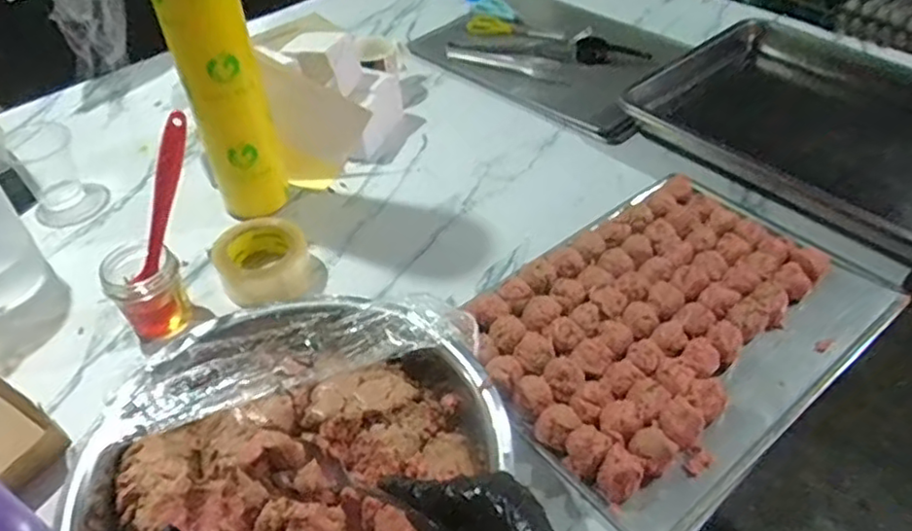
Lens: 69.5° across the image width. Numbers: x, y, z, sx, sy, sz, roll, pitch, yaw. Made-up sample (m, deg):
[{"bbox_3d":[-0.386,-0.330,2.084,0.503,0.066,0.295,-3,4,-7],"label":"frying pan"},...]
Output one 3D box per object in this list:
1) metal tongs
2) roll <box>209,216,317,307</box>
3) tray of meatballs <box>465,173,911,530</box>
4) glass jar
[{"bbox_3d":[0.101,-0.377,1.186,0.241,0.031,0.082,23,50,25],"label":"metal tongs"},{"bbox_3d":[-0.235,-0.013,0.809,0.114,0.053,0.125,-2,44,2],"label":"roll"},{"bbox_3d":[0.246,0.055,0.744,0.456,0.044,0.315,-31,50,-26],"label":"tray of meatballs"},{"bbox_3d":[-0.352,0.027,0.753,0.075,0.089,0.078,-2,44,2],"label":"glass jar"}]

